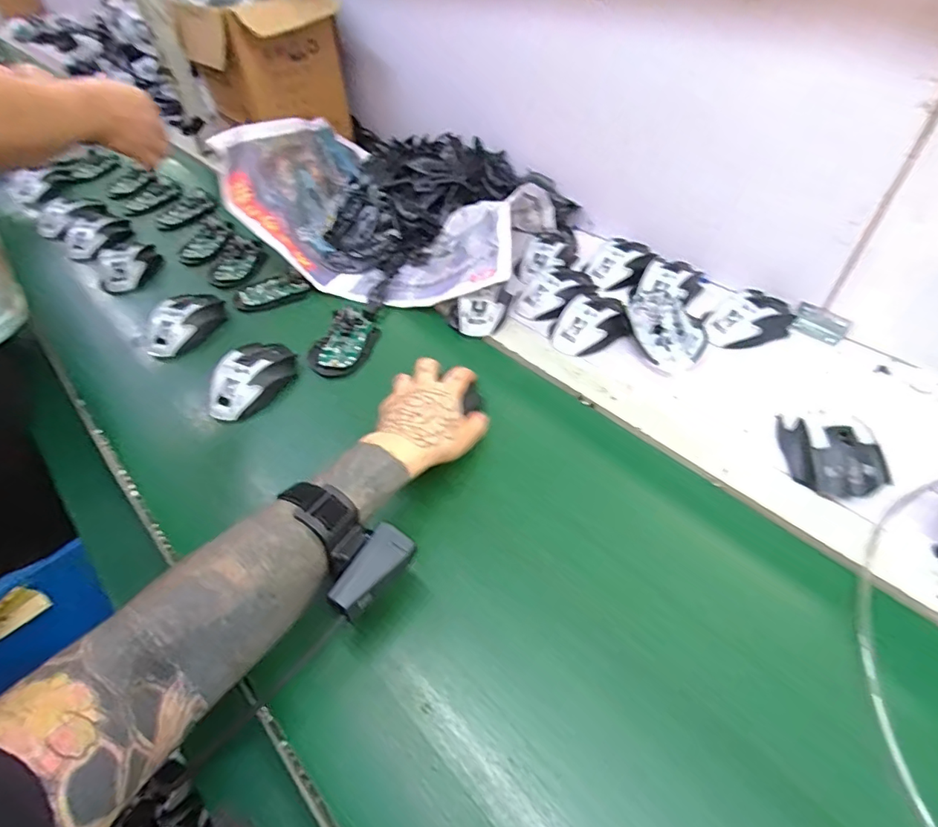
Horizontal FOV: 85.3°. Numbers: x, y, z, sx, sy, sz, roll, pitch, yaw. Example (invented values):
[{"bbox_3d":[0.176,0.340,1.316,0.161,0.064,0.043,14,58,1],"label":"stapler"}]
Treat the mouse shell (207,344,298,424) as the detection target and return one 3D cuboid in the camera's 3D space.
[{"bbox_3d":[-0.250,-0.040,0.584,0.061,0.041,0.111,7,51,19],"label":"mouse shell"}]

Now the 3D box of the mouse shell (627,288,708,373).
[{"bbox_3d":[0.229,-0.100,0.600,0.070,0.030,0.115,-11,47,3],"label":"mouse shell"}]

